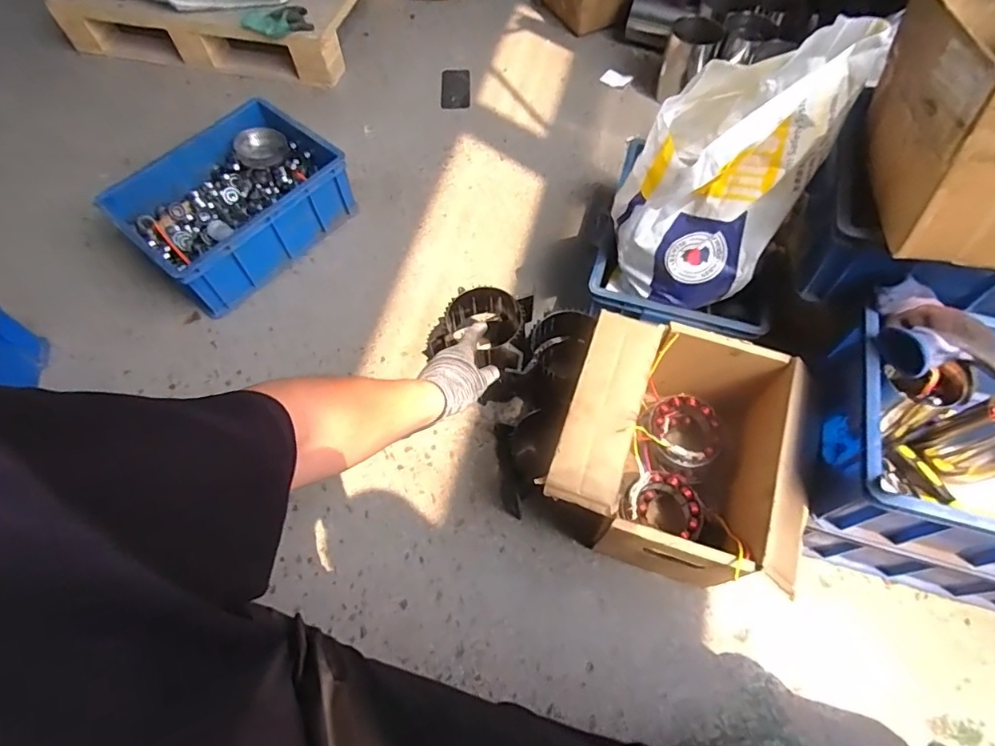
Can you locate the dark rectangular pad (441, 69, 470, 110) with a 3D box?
[{"bbox_3d":[-0.106,-0.720,1.350,0.072,0.011,0.161,0,59,-6],"label":"dark rectangular pad"}]

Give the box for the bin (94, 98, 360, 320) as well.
[{"bbox_3d":[-0.528,-0.350,1.088,0.317,0.134,0.399,38,70,18],"label":"bin"}]

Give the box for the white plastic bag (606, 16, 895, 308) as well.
[{"bbox_3d":[0.305,-0.268,0.754,0.210,0.350,0.229,30,68,15],"label":"white plastic bag"}]

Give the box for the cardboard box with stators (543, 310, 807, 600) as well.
[{"bbox_3d":[0.267,0.122,0.798,0.337,0.203,0.324,17,65,10],"label":"cardboard box with stators"}]

